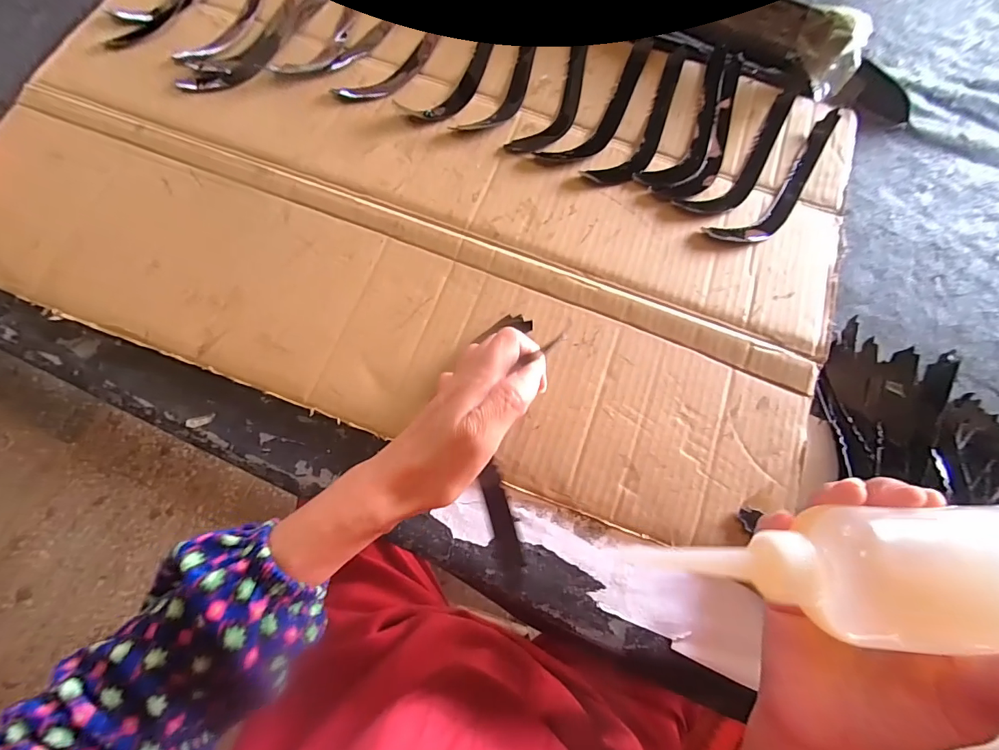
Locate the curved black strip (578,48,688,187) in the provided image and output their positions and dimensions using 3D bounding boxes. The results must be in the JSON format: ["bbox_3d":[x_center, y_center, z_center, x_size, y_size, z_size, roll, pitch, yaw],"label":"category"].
[{"bbox_3d":[0.155,-0.262,0.428,0.047,0.006,0.205,32,74,8],"label":"curved black strip"}]

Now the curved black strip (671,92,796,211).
[{"bbox_3d":[0.247,-0.212,0.411,0.046,0.007,0.195,42,76,11],"label":"curved black strip"}]

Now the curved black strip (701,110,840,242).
[{"bbox_3d":[0.275,-0.182,0.401,0.199,0.009,0.048,-42,78,-13],"label":"curved black strip"}]

